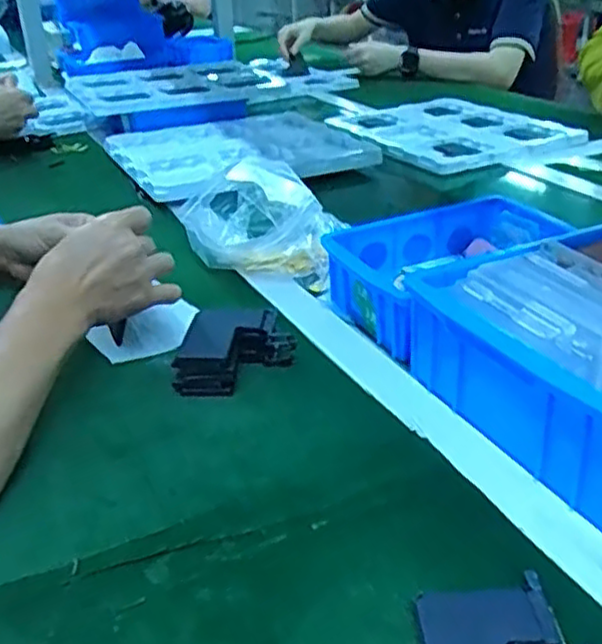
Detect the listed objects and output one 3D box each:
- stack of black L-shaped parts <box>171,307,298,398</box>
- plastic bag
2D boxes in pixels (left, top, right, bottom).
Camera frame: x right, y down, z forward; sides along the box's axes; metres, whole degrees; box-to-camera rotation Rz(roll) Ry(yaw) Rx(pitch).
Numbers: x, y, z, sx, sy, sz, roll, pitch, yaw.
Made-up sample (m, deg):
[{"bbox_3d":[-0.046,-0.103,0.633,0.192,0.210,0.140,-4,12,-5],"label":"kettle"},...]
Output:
[{"bbox_3d":[-0.048,0.020,0.544,0.082,0.031,0.080,0,28,5],"label":"stack of black L-shaped parts"},{"bbox_3d":[-0.047,-0.096,0.702,0.179,0.093,0.078,16,33,29],"label":"plastic bag"}]

